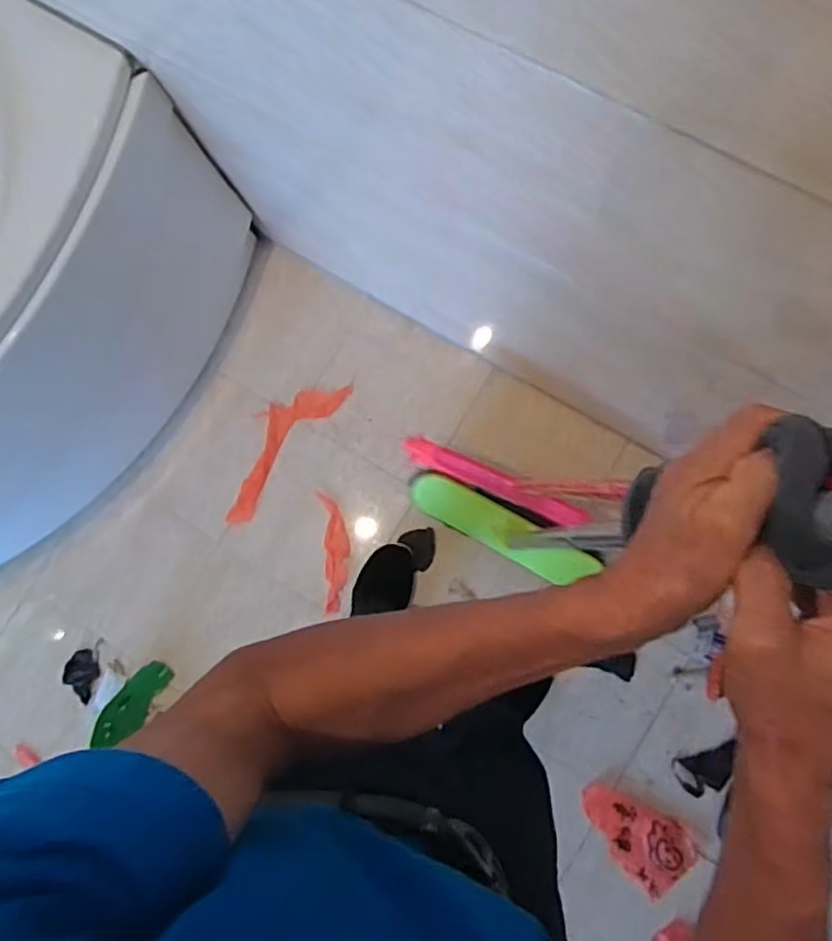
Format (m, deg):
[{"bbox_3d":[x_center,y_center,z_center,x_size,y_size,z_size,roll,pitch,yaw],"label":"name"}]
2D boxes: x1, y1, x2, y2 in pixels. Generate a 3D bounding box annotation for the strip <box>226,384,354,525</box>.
[{"bbox_3d":[-0.292,-0.056,1.395,0.117,0.010,0.362,37,89,8],"label":"strip"}]

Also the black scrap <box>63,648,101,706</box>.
[{"bbox_3d":[-0.657,0.400,1.303,0.067,0.012,0.092,20,86,7],"label":"black scrap"}]

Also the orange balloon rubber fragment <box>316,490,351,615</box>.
[{"bbox_3d":[-0.161,0.165,1.351,0.055,0.012,0.239,-5,84,5],"label":"orange balloon rubber fragment"}]

